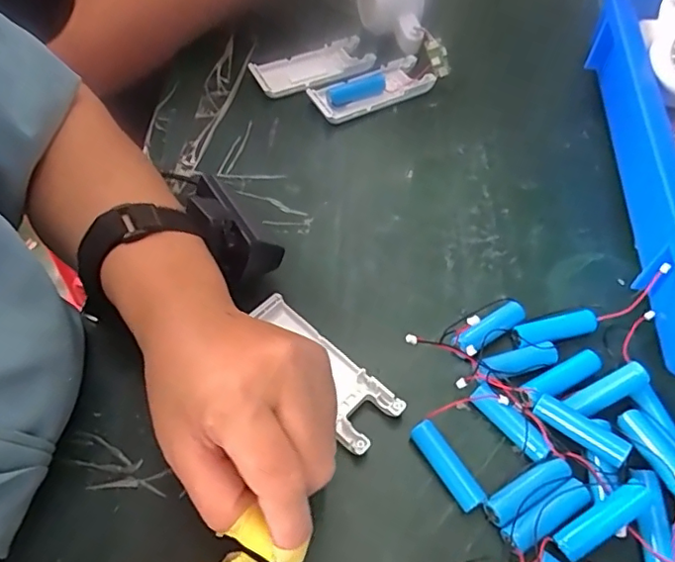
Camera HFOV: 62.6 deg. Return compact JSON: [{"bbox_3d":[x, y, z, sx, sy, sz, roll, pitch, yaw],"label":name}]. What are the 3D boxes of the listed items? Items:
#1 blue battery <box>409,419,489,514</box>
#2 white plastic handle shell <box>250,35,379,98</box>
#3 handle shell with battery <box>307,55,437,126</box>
[{"bbox_3d":[0.057,0.099,0.296,0.014,0.017,0.049,-28,61,-18],"label":"blue battery"},{"bbox_3d":[-0.021,-0.184,0.482,0.101,0.014,0.047,-22,59,-15],"label":"white plastic handle shell"},{"bbox_3d":[0.029,-0.160,0.469,0.101,0.016,0.039,-21,59,-14],"label":"handle shell with battery"}]

